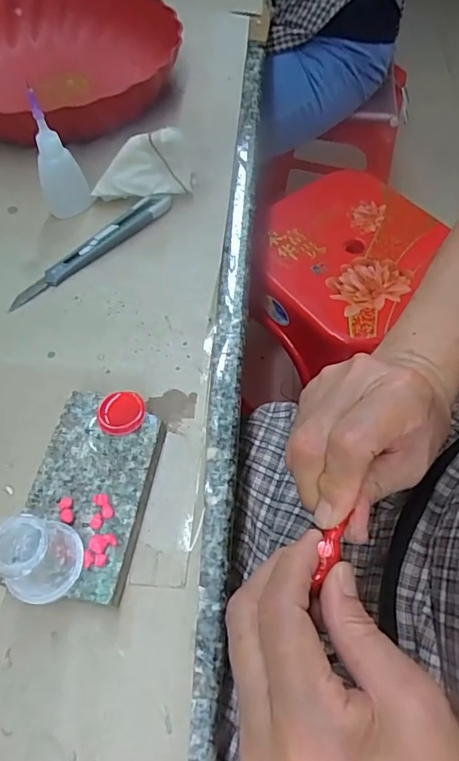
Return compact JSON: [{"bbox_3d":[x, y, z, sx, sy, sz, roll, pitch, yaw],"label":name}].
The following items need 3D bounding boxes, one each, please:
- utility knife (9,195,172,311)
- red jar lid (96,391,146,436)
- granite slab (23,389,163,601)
[{"bbox_3d":[-0.104,-0.102,0.371,0.144,0.017,0.018,-40,67,-22],"label":"utility knife"},{"bbox_3d":[-0.063,0.019,0.285,0.028,0.004,0.026,0,63,1],"label":"red jar lid"},{"bbox_3d":[-0.076,0.061,0.271,0.061,0.022,0.108,9,59,4],"label":"granite slab"}]

